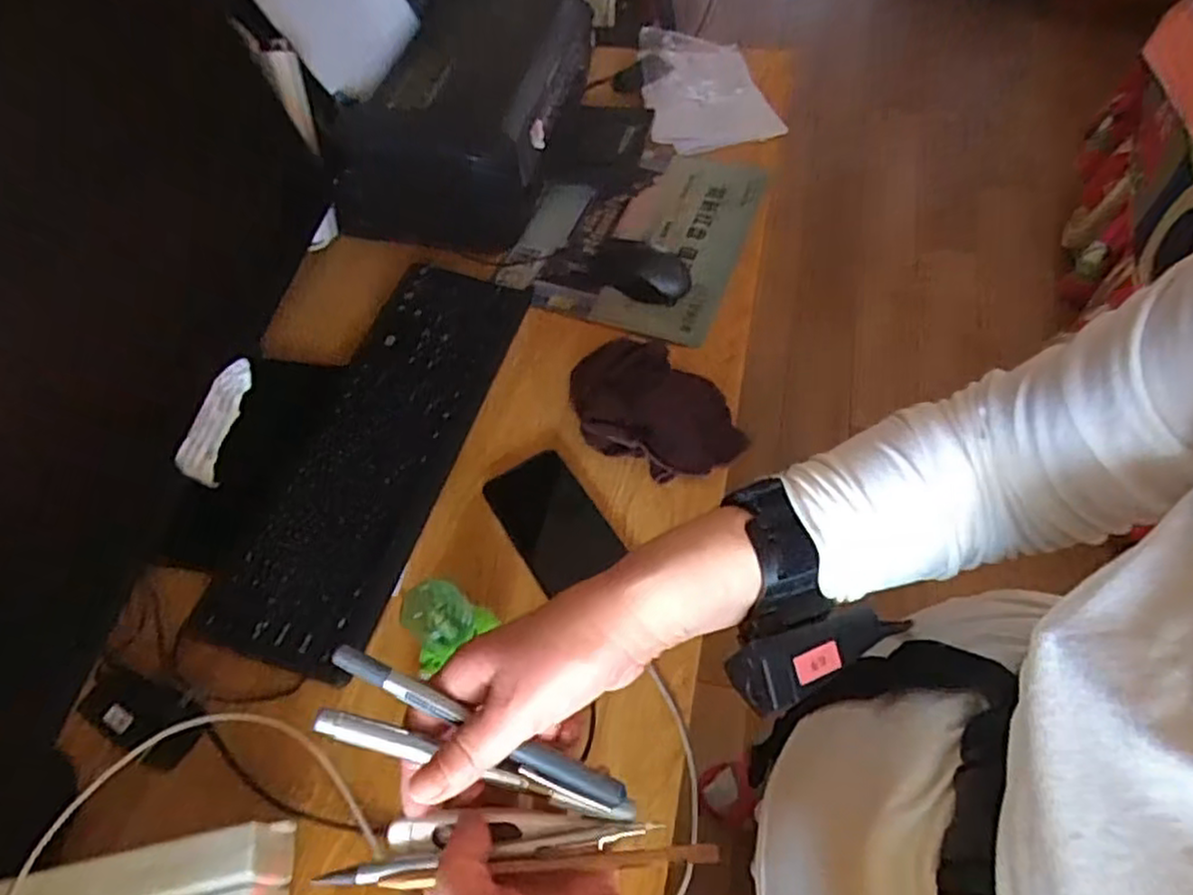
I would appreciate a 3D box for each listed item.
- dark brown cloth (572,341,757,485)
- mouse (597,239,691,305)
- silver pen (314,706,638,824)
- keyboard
[{"bbox_3d":[0.058,-0.038,0.651,0.165,0.036,0.123,25,61,18],"label":"dark brown cloth"},{"bbox_3d":[0.048,-0.190,0.760,0.103,0.030,0.066,18,59,15],"label":"mouse"},{"bbox_3d":[-0.052,0.140,0.309,0.142,0.015,0.011,21,57,-6],"label":"silver pen"},{"bbox_3d":[-0.195,-0.014,0.642,0.128,0.019,0.419,12,58,11],"label":"keyboard"}]

